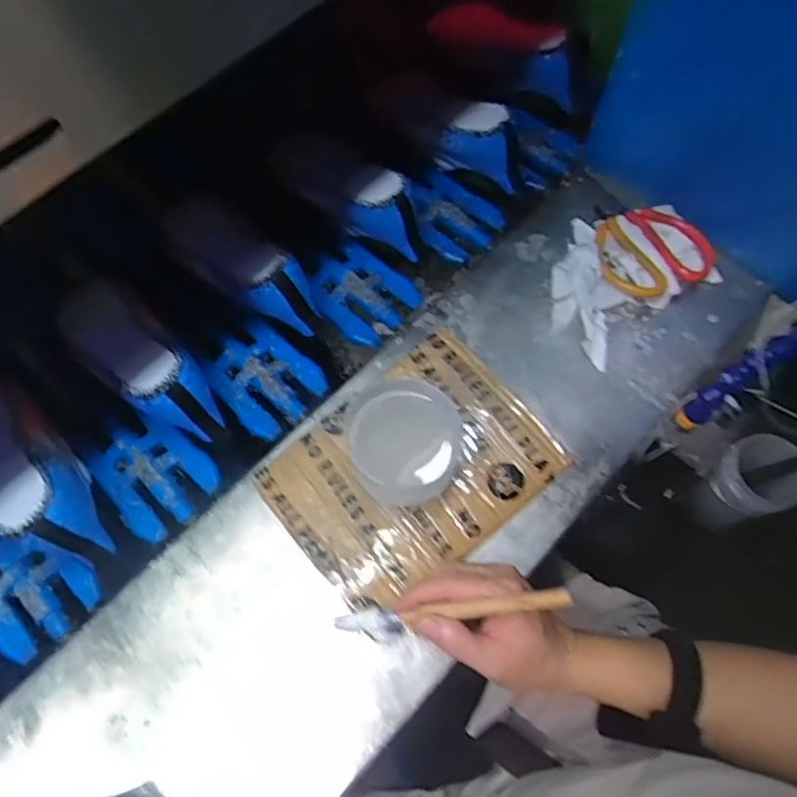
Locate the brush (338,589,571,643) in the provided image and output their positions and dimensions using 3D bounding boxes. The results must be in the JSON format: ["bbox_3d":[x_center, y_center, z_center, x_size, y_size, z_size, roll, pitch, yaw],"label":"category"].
[{"bbox_3d":[0.032,0.154,0.416,0.186,0.010,0.023,-19,66,25],"label":"brush"}]

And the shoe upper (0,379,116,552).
[{"bbox_3d":[-0.332,0.067,0.523,0.208,0.089,0.079,41,74,15],"label":"shoe upper"}]

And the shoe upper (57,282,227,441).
[{"bbox_3d":[-0.254,-0.035,0.571,0.206,0.086,0.074,37,74,28],"label":"shoe upper"}]

